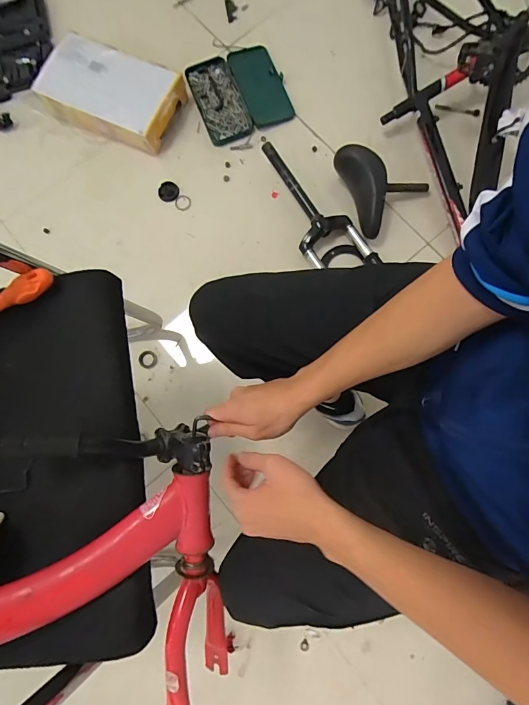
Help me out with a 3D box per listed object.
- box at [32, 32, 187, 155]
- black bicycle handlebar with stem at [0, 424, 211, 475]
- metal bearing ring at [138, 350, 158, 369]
[{"bbox_3d":[-0.403,-0.682,1.030,0.340,0.102,0.211,24,82,6],"label":"box"},{"bbox_3d":[-0.181,0.107,0.446,0.227,0.075,0.051,11,77,-29],"label":"black bicycle handlebar with stem"},{"bbox_3d":[-0.289,0.018,0.963,0.048,0.005,0.044,0,79,1],"label":"metal bearing ring"}]

